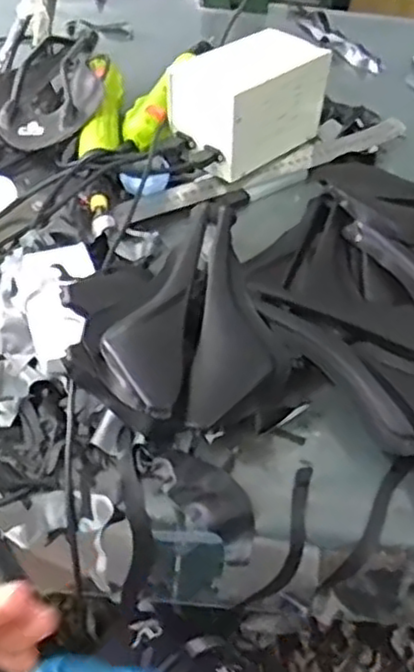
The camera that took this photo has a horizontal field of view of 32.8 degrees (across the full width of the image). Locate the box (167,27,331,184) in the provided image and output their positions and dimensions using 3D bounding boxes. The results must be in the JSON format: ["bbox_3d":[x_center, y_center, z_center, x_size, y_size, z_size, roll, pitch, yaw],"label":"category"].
[{"bbox_3d":[0.042,-0.251,0.727,0.100,0.119,0.156,37,56,23],"label":"box"}]

